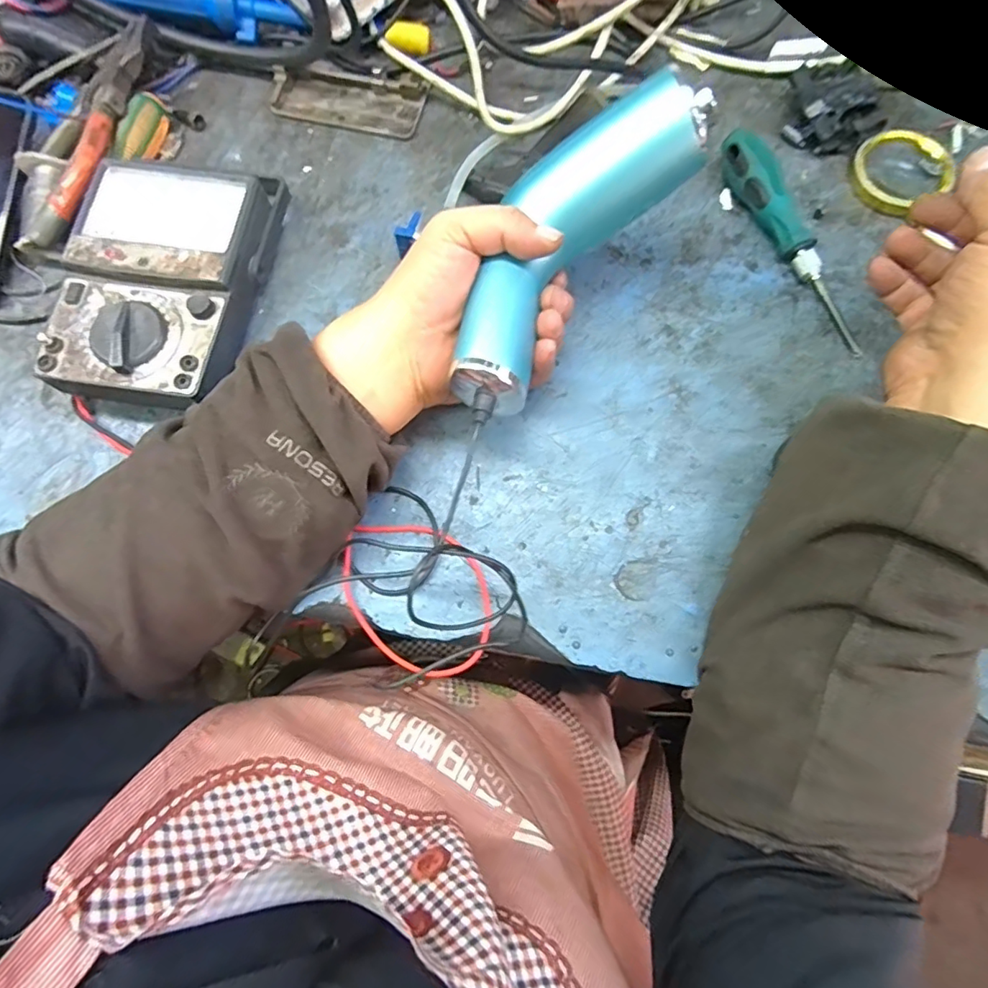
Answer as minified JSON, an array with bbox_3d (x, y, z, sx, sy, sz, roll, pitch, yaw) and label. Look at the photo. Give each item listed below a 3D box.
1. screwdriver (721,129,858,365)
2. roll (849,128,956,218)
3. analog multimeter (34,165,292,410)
[{"bbox_3d":[0.211,-0.178,0.384,0.025,0.029,0.175,-25,76,-6],"label":"screwdriver"},{"bbox_3d":[0.298,-0.240,0.403,0.057,0.008,0.065,-41,72,13],"label":"roll"},{"bbox_3d":[-0.222,-0.144,0.377,0.118,0.049,0.182,3,75,2],"label":"analog multimeter"}]

